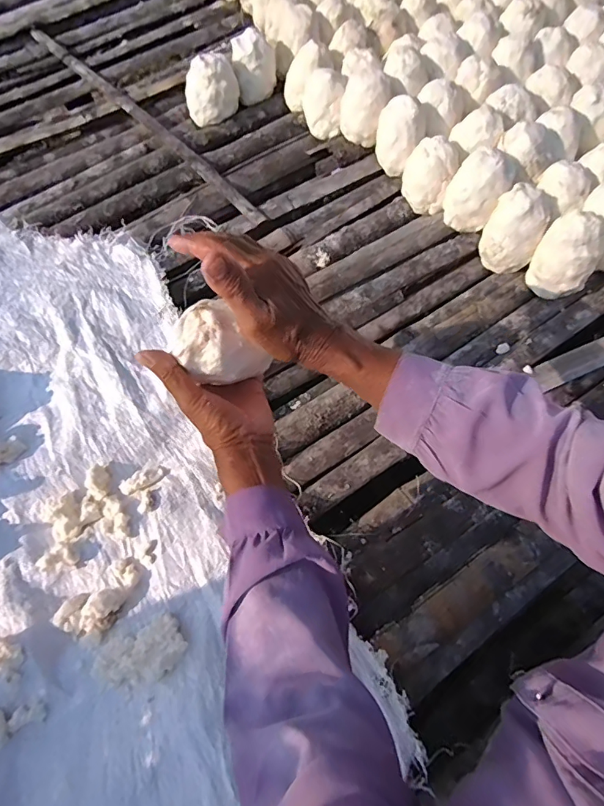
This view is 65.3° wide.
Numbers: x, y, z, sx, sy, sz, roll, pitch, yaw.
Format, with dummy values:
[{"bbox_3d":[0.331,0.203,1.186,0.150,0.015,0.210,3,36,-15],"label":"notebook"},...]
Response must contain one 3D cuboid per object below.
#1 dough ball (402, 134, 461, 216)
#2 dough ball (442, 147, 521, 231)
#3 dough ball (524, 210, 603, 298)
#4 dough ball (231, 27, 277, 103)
[{"bbox_3d":[0.194,-0.346,0.723,0.076,0.085,0.071,-1,68,2],"label":"dough ball"},{"bbox_3d":[0.260,-0.311,0.686,0.092,0.088,0.077,19,70,9],"label":"dough ball"},{"bbox_3d":[0.367,-0.205,0.655,0.082,0.104,0.080,-1,68,2],"label":"dough ball"},{"bbox_3d":[-0.084,-0.597,0.836,0.074,0.080,0.066,-5,68,0],"label":"dough ball"}]

